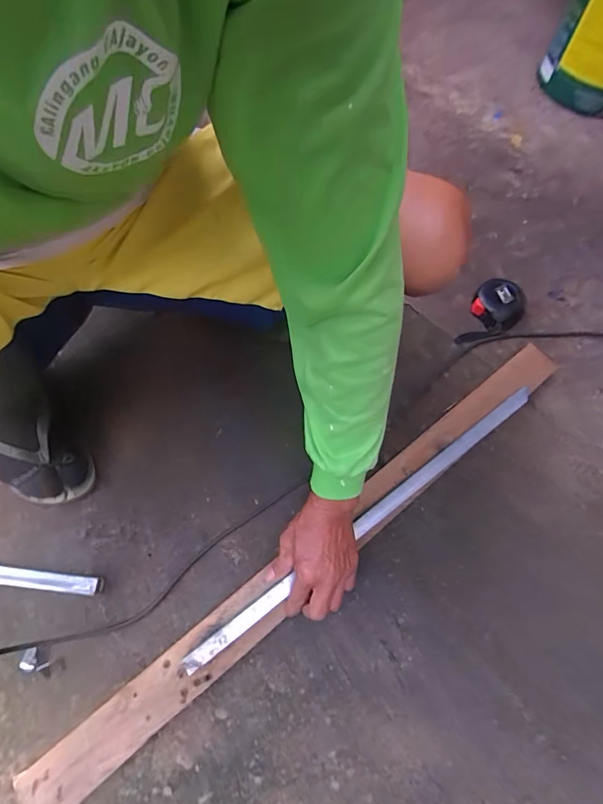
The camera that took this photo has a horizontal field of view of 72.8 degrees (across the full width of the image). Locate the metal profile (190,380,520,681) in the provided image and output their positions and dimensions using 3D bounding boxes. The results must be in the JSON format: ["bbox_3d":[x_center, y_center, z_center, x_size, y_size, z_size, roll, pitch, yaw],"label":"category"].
[{"bbox_3d":[0.112,0.145,0.555,0.598,0.022,0.023,-33,71,-17],"label":"metal profile"}]

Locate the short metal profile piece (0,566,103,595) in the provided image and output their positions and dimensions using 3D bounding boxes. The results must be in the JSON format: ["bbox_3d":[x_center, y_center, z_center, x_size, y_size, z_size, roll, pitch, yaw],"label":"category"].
[{"bbox_3d":[-0.342,0.227,0.524,0.168,0.018,0.021,6,66,1],"label":"short metal profile piece"}]

